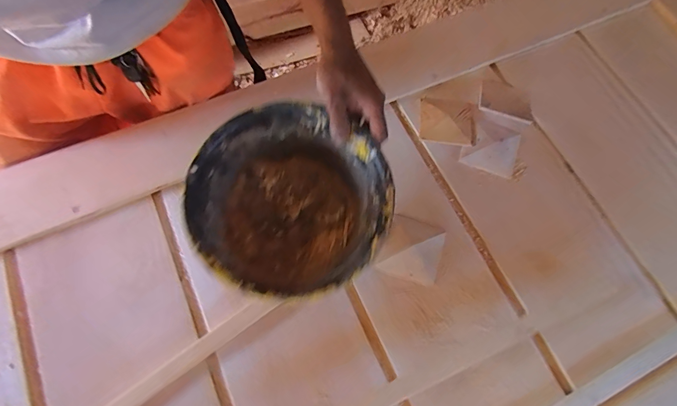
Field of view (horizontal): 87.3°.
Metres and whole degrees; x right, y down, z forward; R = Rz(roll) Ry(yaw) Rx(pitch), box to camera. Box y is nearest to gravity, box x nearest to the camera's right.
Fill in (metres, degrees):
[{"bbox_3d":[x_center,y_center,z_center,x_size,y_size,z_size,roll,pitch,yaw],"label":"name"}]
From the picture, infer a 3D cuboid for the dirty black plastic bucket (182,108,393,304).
[{"bbox_3d":[-0.055,0.000,0.441,0.224,0.083,0.226,0,70,-1],"label":"dirty black plastic bucket"}]

